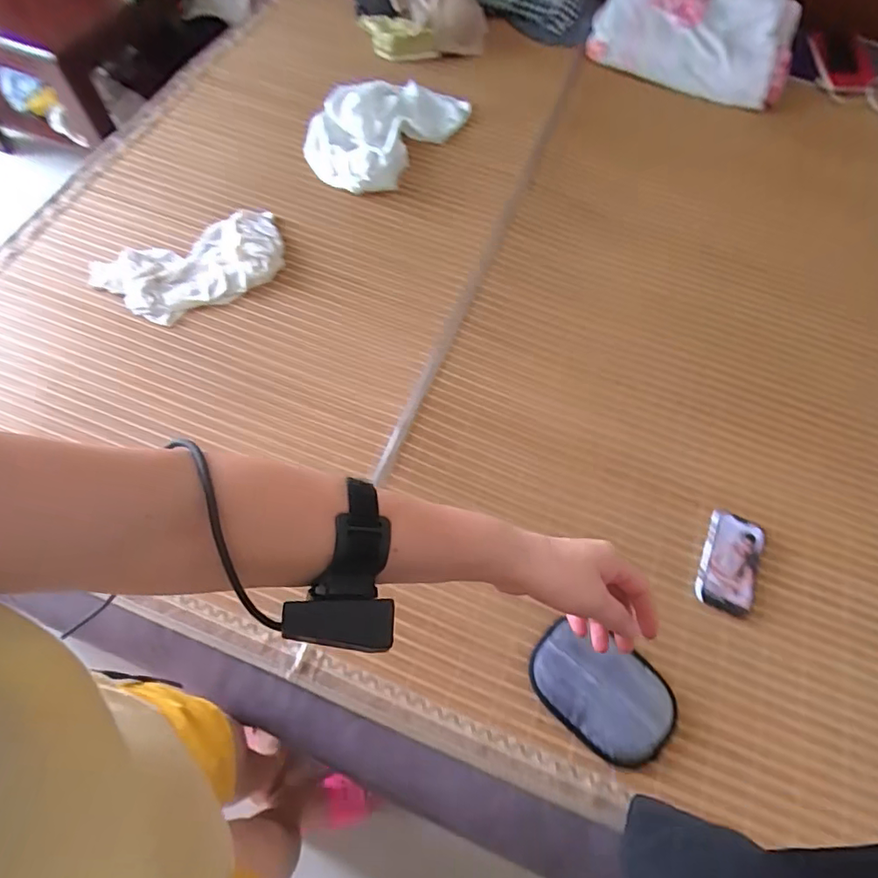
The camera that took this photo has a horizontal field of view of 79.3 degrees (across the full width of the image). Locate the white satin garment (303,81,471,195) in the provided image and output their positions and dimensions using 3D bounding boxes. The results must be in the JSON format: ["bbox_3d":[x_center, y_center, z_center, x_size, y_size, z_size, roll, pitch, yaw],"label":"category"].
[{"bbox_3d":[-0.109,-0.667,1.115,0.193,0.101,0.372,36,68,13],"label":"white satin garment"}]

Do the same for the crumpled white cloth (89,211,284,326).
[{"bbox_3d":[-0.457,-0.320,1.008,0.343,0.068,0.173,-30,70,-16],"label":"crumpled white cloth"}]

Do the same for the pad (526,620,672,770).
[{"bbox_3d":[0.231,0.354,0.747,0.205,0.038,0.139,36,69,16],"label":"pad"}]

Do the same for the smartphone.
[{"bbox_3d":[0.467,0.196,0.843,0.087,0.016,0.155,21,65,10],"label":"smartphone"}]

